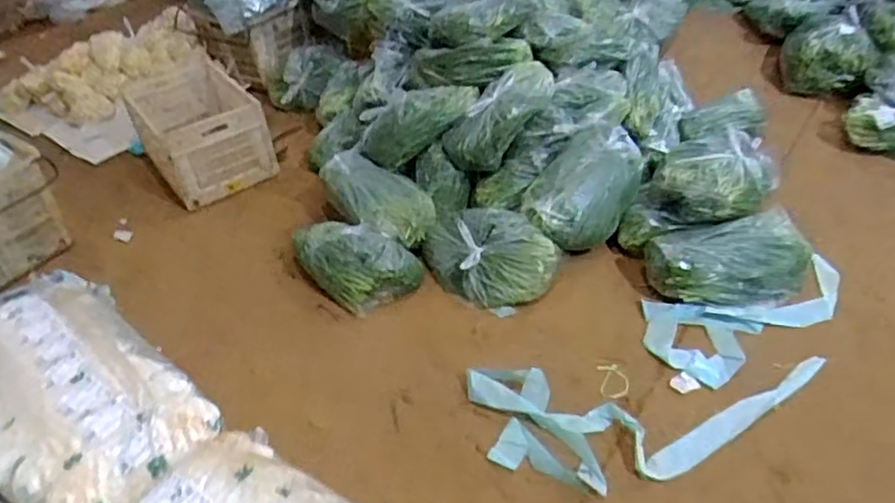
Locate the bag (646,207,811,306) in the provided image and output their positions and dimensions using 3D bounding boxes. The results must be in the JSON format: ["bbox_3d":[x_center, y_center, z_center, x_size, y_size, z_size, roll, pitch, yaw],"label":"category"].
[{"bbox_3d":[0.797,0.033,1.803,0.434,0.156,0.230,-10,40,-4],"label":"bag"}]

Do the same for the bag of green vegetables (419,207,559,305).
[{"bbox_3d":[0.122,0.011,1.912,0.403,0.175,0.262,18,45,26],"label":"bag of green vegetables"}]

